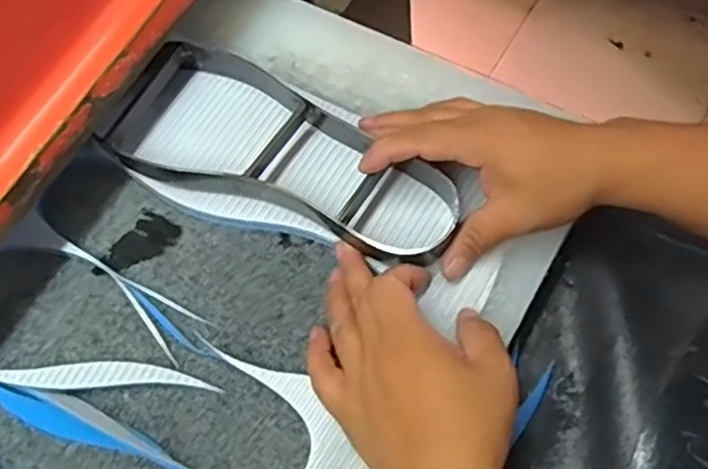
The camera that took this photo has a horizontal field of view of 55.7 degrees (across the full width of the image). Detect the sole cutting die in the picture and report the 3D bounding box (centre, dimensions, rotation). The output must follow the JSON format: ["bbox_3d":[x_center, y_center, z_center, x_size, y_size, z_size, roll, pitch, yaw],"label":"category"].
[{"bbox_3d":[-0.048,-0.051,0.437,0.242,0.041,0.096,26,71,13],"label":"sole cutting die"}]

